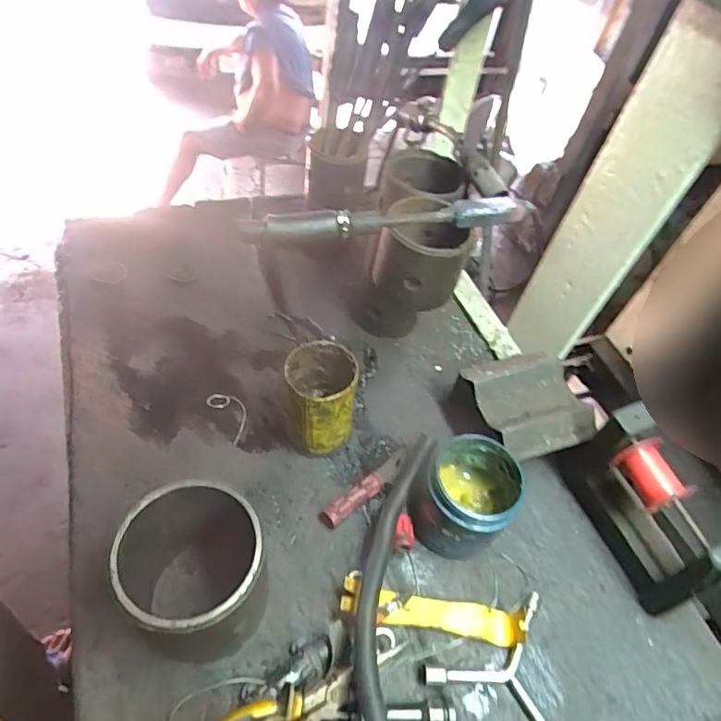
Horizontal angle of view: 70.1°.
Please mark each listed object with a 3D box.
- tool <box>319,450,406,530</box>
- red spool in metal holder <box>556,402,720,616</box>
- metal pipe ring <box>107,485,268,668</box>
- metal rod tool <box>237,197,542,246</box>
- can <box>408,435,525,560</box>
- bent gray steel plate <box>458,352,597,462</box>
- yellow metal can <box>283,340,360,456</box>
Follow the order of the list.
[{"bbox_3d":[0.009,0.135,0.547,0.115,0.024,0.023,-29,62,-29],"label":"tool"},{"bbox_3d":[0.276,0.149,0.505,0.046,0.147,0.169,-12,54,-19],"label":"red spool in metal holder"},{"bbox_3d":[-0.129,0.171,0.427,0.114,0.135,0.130,32,53,16],"label":"metal pipe ring"},{"bbox_3d":[0.026,-0.130,0.477,0.266,0.026,0.027,-4,52,-14],"label":"metal rod tool"},{"bbox_3d":[0.104,0.137,0.512,0.088,0.089,0.093,5,51,-7],"label":"can"},{"bbox_3d":[0.187,0.043,0.565,0.115,0.028,0.117,-13,55,-21],"label":"bent gray steel plate"},{"bbox_3d":[-0.042,0.044,0.558,0.070,0.115,0.077,5,51,-7],"label":"yellow metal can"}]

